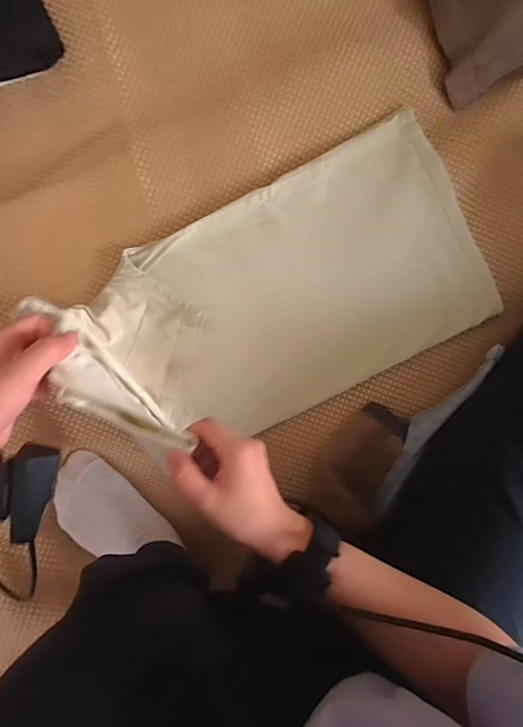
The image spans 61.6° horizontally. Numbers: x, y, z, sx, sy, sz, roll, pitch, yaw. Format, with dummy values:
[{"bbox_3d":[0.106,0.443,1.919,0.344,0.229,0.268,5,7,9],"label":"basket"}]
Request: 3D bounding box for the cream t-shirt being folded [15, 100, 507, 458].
[{"bbox_3d":[0.043,-0.067,0.428,0.424,0.169,0.245,-27,97,-2],"label":"cream t-shirt being folded"}]

